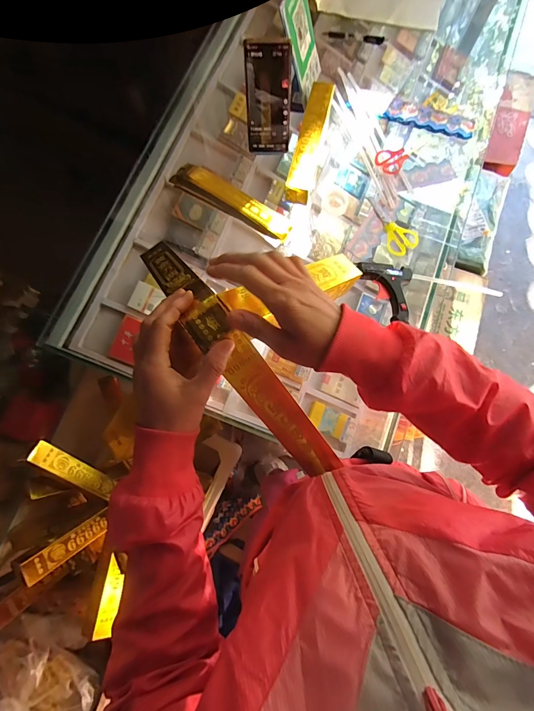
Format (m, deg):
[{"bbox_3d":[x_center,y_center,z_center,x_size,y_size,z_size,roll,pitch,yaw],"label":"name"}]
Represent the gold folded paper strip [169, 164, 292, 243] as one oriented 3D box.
[{"bbox_3d":[-0.063,-0.285,0.604,0.245,0.022,0.052,31,80,7],"label":"gold folded paper strip"}]

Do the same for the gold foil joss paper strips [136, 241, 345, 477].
[{"bbox_3d":[-0.051,-0.016,0.376,0.043,0.135,0.372,-38,80,-7],"label":"gold foil joss paper strips"}]

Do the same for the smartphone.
[{"bbox_3d":[0.002,-0.433,0.563,0.075,0.157,0.007,-2,53,0],"label":"smartphone"}]

